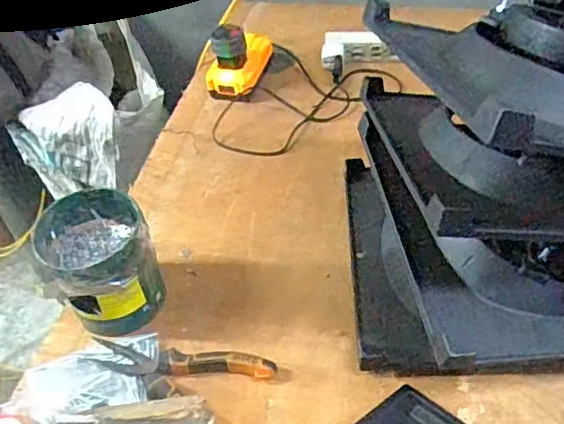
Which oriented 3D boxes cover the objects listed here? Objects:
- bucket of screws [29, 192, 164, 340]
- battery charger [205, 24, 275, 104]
[{"bbox_3d":[-0.196,0.059,0.657,0.113,0.116,0.108,-17,47,-9],"label":"bucket of screws"},{"bbox_3d":[-0.068,-0.253,0.959,0.081,0.108,0.120,14,50,19],"label":"battery charger"}]

